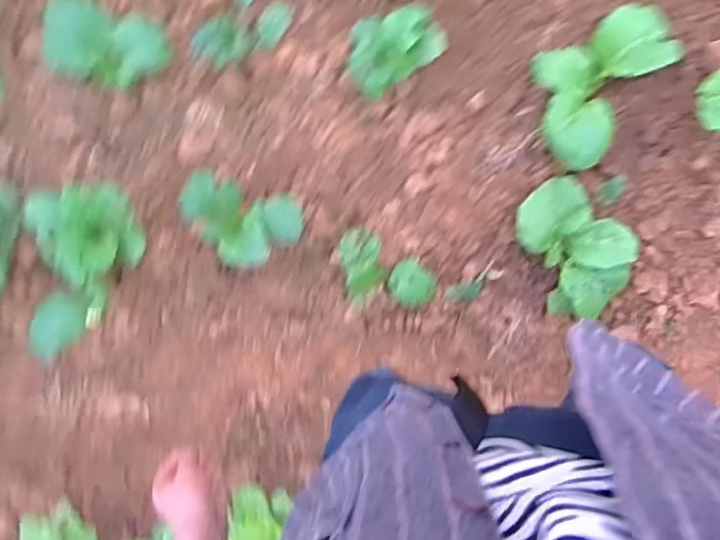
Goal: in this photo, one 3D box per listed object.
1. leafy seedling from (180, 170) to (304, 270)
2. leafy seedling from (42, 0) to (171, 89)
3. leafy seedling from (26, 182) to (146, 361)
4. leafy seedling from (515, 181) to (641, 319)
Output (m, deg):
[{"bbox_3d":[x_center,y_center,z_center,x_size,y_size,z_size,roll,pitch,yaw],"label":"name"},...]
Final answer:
[{"bbox_3d":[-0.208,-0.080,1.135,0.211,0.153,0.150,15,86,7],"label":"leafy seedling"},{"bbox_3d":[-0.507,-0.451,1.200,0.221,0.087,0.142,13,86,6],"label":"leafy seedling"},{"bbox_3d":[-0.567,0.003,1.230,0.281,0.157,0.349,0,85,5],"label":"leafy seedling"},{"bbox_3d":[0.391,-0.041,1.070,0.170,0.091,0.242,-24,83,3],"label":"leafy seedling"}]

